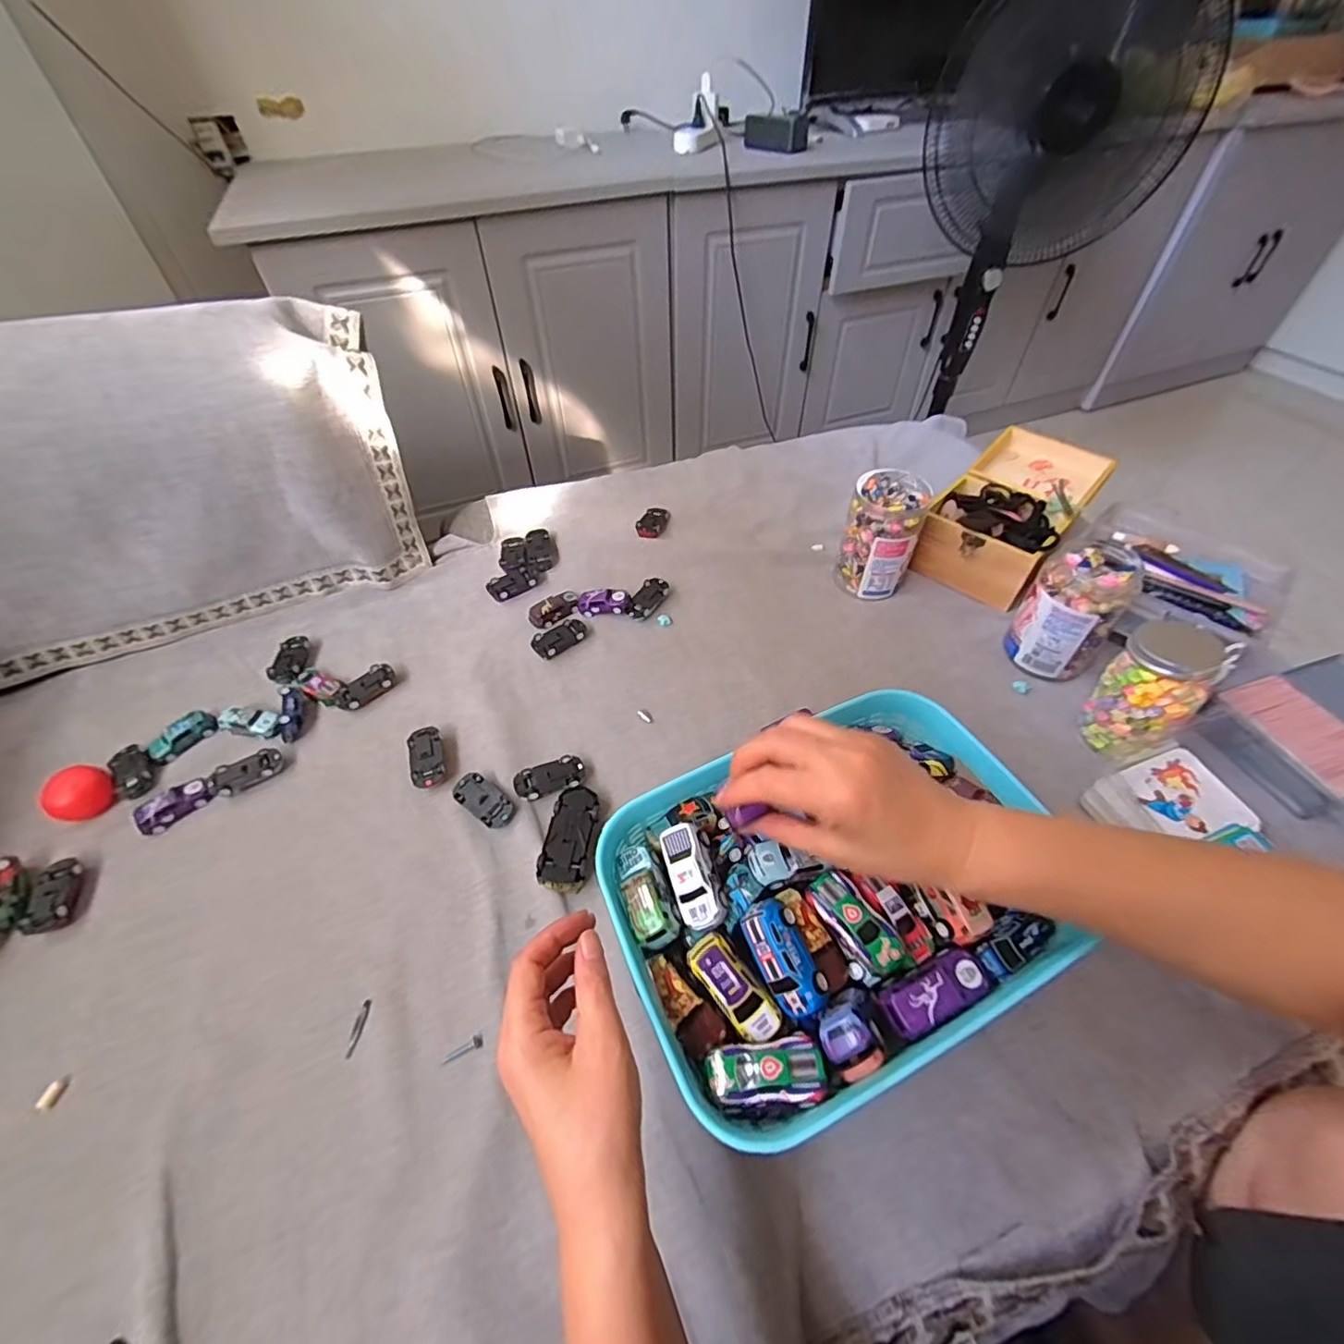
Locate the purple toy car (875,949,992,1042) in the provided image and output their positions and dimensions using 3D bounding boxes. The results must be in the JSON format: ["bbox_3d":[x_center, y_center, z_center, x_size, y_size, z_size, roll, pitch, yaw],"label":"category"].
[{"bbox_3d":[0.156,0.183,0.335,0.072,0.022,0.028,-21,53,-15],"label":"purple toy car"}]

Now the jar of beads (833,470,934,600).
[{"bbox_3d":[0.247,-0.161,0.685,0.081,0.125,0.074,-1,51,1],"label":"jar of beads"}]

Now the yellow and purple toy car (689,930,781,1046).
[{"bbox_3d":[0.036,0.181,0.333,0.025,0.016,0.062,-33,57,-22],"label":"yellow and purple toy car"}]

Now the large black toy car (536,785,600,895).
[{"bbox_3d":[-0.088,0.145,0.508,0.041,0.022,0.095,3,51,5],"label":"large black toy car"}]

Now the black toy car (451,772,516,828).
[{"bbox_3d":[-0.174,0.122,0.538,0.064,0.018,0.031,30,58,24],"label":"black toy car"}]

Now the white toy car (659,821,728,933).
[{"bbox_3d":[0.013,0.128,0.363,0.030,0.016,0.064,-25,63,6],"label":"white toy car"}]

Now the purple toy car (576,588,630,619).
[{"bbox_3d":[-0.082,-0.086,0.693,0.063,0.018,0.035,-7,51,-4],"label":"purple toy car"}]

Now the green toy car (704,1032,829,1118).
[{"bbox_3d":[0.050,0.214,0.304,0.059,0.018,0.030,-8,51,-4],"label":"green toy car"}]

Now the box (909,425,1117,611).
[{"bbox_3d":[0.433,-0.208,0.740,0.146,0.080,0.263,34,59,26],"label":"box"}]

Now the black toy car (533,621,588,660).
[{"bbox_3d":[-0.129,-0.038,0.664,0.063,0.020,0.029,-30,56,-20],"label":"black toy car"}]

